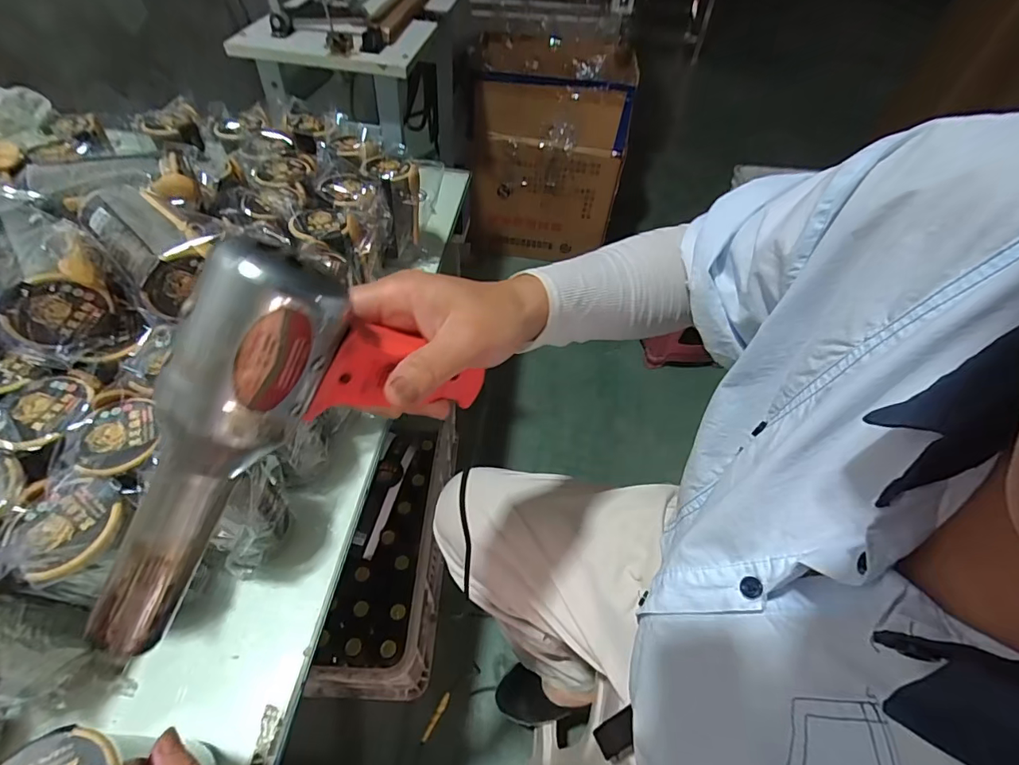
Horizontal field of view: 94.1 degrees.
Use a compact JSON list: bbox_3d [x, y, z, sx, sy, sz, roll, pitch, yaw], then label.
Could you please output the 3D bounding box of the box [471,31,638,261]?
[{"bbox_3d":[0.134,-0.786,1.592,0.461,0.533,0.466,6,52,1],"label":"box"}]

